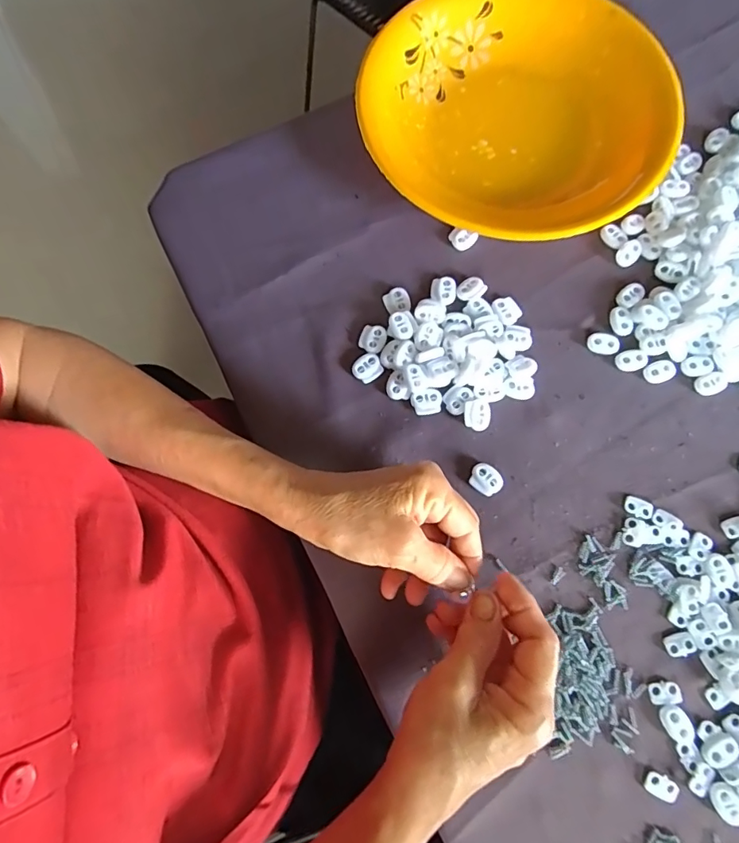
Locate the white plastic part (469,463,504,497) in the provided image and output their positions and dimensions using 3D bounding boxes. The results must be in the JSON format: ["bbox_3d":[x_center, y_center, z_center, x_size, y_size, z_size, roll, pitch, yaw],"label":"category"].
[{"bbox_3d":[0.081,0.041,0.337,0.023,0.005,0.019,41,80,9],"label":"white plastic part"}]

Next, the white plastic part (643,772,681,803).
[{"bbox_3d":[0.177,0.220,0.290,0.019,0.004,0.013,27,78,6],"label":"white plastic part"}]

